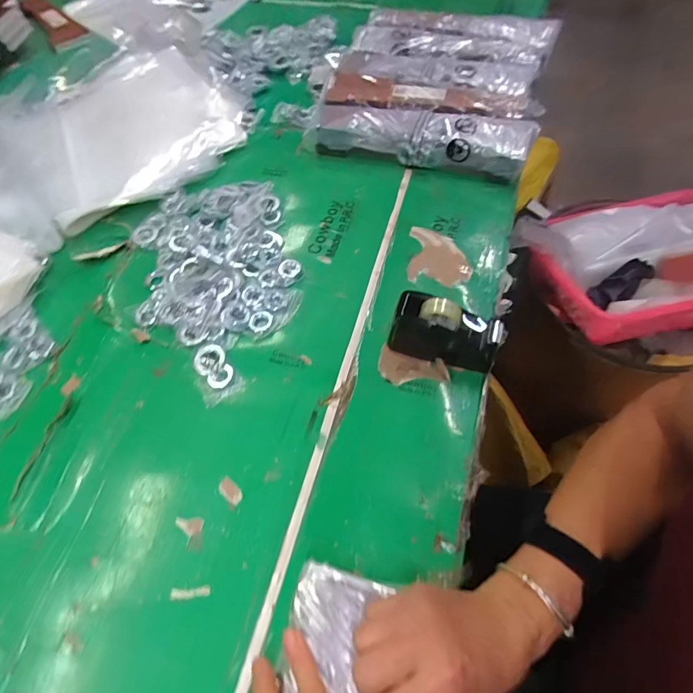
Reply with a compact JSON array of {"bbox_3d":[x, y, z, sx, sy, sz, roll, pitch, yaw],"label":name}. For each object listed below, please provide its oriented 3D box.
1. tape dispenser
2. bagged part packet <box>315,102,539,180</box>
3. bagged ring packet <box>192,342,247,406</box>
[{"bbox_3d":[0.109,-0.016,0.485,0.117,0.070,0.046,19,62,11],"label":"tape dispenser"},{"bbox_3d":[0.111,-0.310,0.666,0.315,0.066,0.084,16,62,9],"label":"bagged part packet"},{"bbox_3d":[-0.148,0.028,0.504,0.046,0.009,0.070,-27,64,-14],"label":"bagged ring packet"}]

